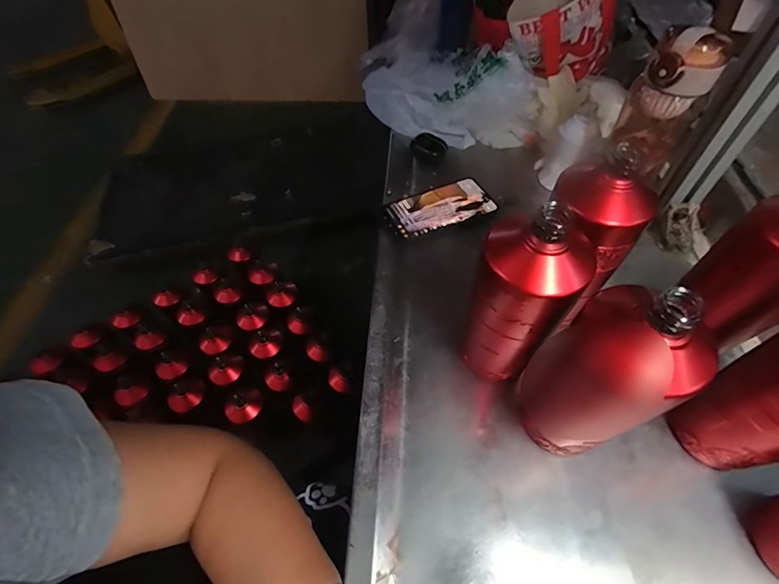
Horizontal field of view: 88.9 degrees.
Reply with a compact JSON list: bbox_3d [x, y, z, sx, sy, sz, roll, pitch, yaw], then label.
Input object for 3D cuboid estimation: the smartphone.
[{"bbox_3d":[0.073,-0.121,0.569,0.166,0.007,0.079,-21,57,-17],"label":"smartphone"}]

